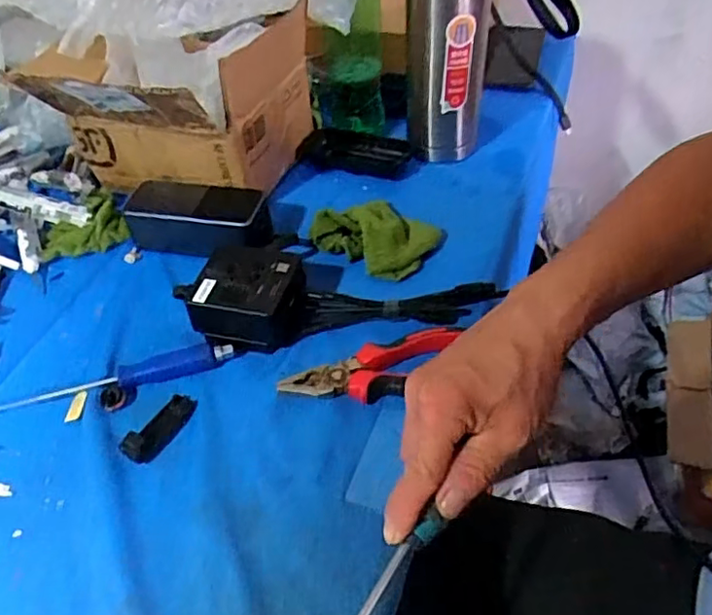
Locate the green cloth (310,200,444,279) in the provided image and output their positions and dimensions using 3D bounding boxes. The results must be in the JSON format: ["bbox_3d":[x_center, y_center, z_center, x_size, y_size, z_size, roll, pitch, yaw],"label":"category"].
[{"bbox_3d":[0.020,-0.071,0.572,0.099,0.024,0.086,27,56,26],"label":"green cloth"}]

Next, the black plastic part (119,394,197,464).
[{"bbox_3d":[-0.144,0.084,0.447,0.023,0.016,0.060,21,53,23],"label":"black plastic part"}]

